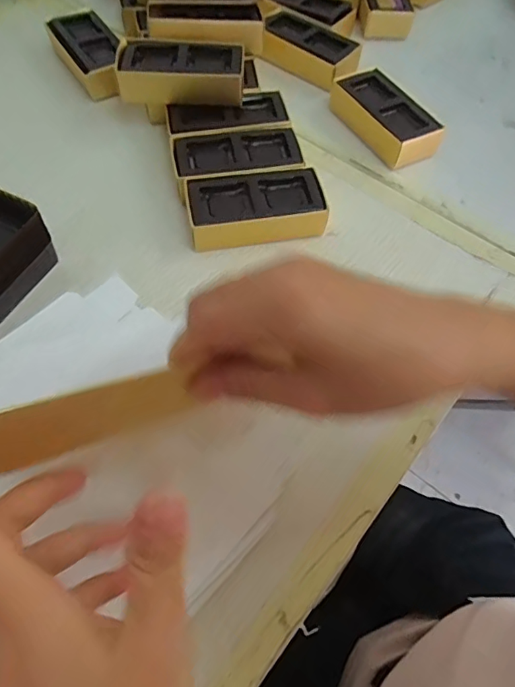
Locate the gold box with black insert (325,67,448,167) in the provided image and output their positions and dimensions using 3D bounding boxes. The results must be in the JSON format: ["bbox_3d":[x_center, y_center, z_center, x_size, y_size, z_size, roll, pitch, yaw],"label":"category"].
[{"bbox_3d":[0.128,-0.227,0.493,0.060,0.033,0.125,-24,64,-16],"label":"gold box with black insert"}]

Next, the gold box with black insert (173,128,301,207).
[{"bbox_3d":[-0.018,-0.161,0.448,0.115,0.035,0.069,-8,61,-8],"label":"gold box with black insert"}]

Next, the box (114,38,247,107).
[{"bbox_3d":[-0.072,-0.257,0.466,0.116,0.035,0.059,0,60,-2],"label":"box"}]

